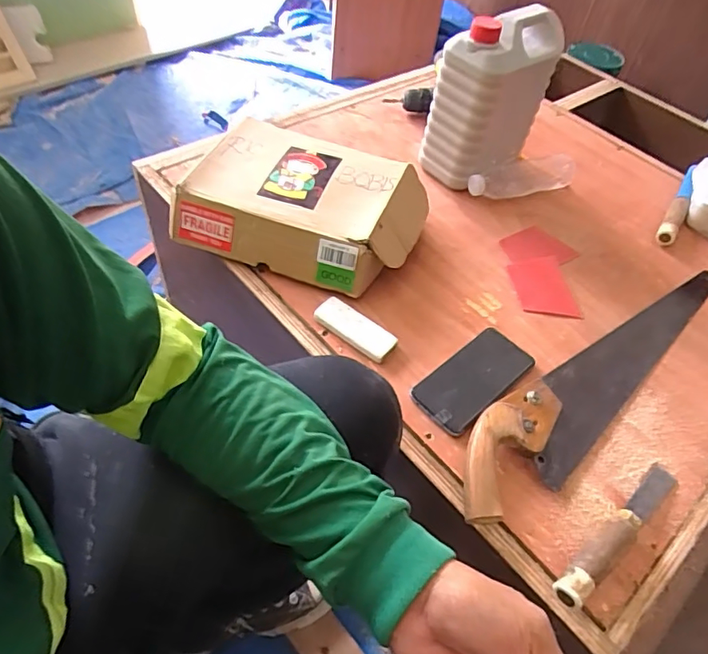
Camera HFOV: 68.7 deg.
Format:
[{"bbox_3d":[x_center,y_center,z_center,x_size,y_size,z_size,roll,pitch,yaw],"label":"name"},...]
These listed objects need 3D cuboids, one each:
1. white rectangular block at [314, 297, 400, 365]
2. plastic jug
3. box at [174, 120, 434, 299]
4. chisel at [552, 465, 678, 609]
[{"bbox_3d":[0.001,0.002,0.636,0.104,0.019,0.041,32,54,17],"label":"white rectangular block"},{"bbox_3d":[0.212,-0.342,0.799,0.159,0.235,0.110,-27,59,-25],"label":"plastic jug"},{"bbox_3d":[-0.065,-0.169,0.728,0.314,0.094,0.224,17,52,7],"label":"box"},{"bbox_3d":[0.260,0.195,0.504,0.203,0.036,0.027,-30,61,-28],"label":"chisel"}]

